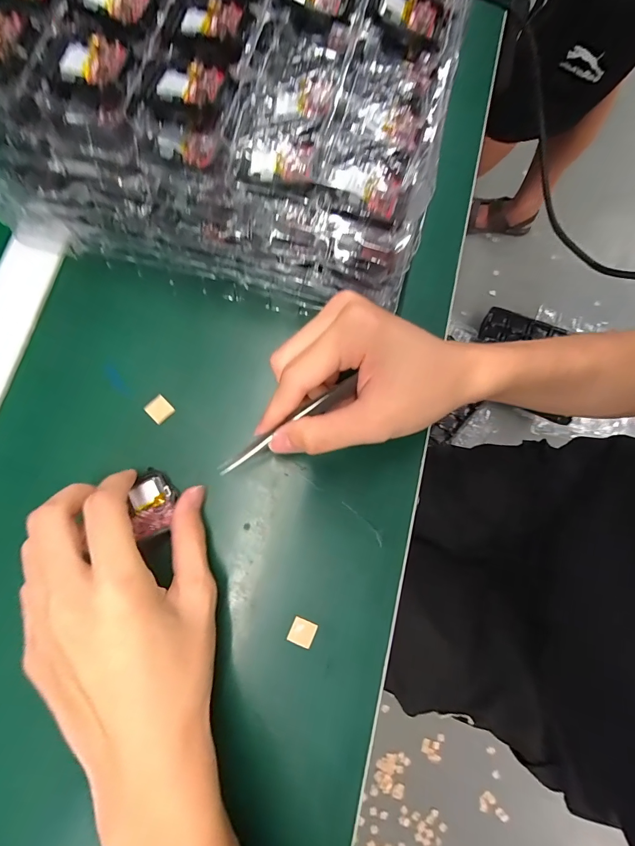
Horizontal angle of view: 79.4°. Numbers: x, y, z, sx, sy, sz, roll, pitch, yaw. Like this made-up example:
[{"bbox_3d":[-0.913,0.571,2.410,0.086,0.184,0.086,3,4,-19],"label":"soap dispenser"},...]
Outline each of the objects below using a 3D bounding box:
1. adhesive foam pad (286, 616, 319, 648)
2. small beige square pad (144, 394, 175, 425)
[{"bbox_3d":[-0.010,0.136,0.248,0.016,0.004,0.016,22,79,2],"label":"adhesive foam pad"},{"bbox_3d":[-0.112,-0.010,0.272,0.016,0.004,0.017,-44,83,-9],"label":"small beige square pad"}]

